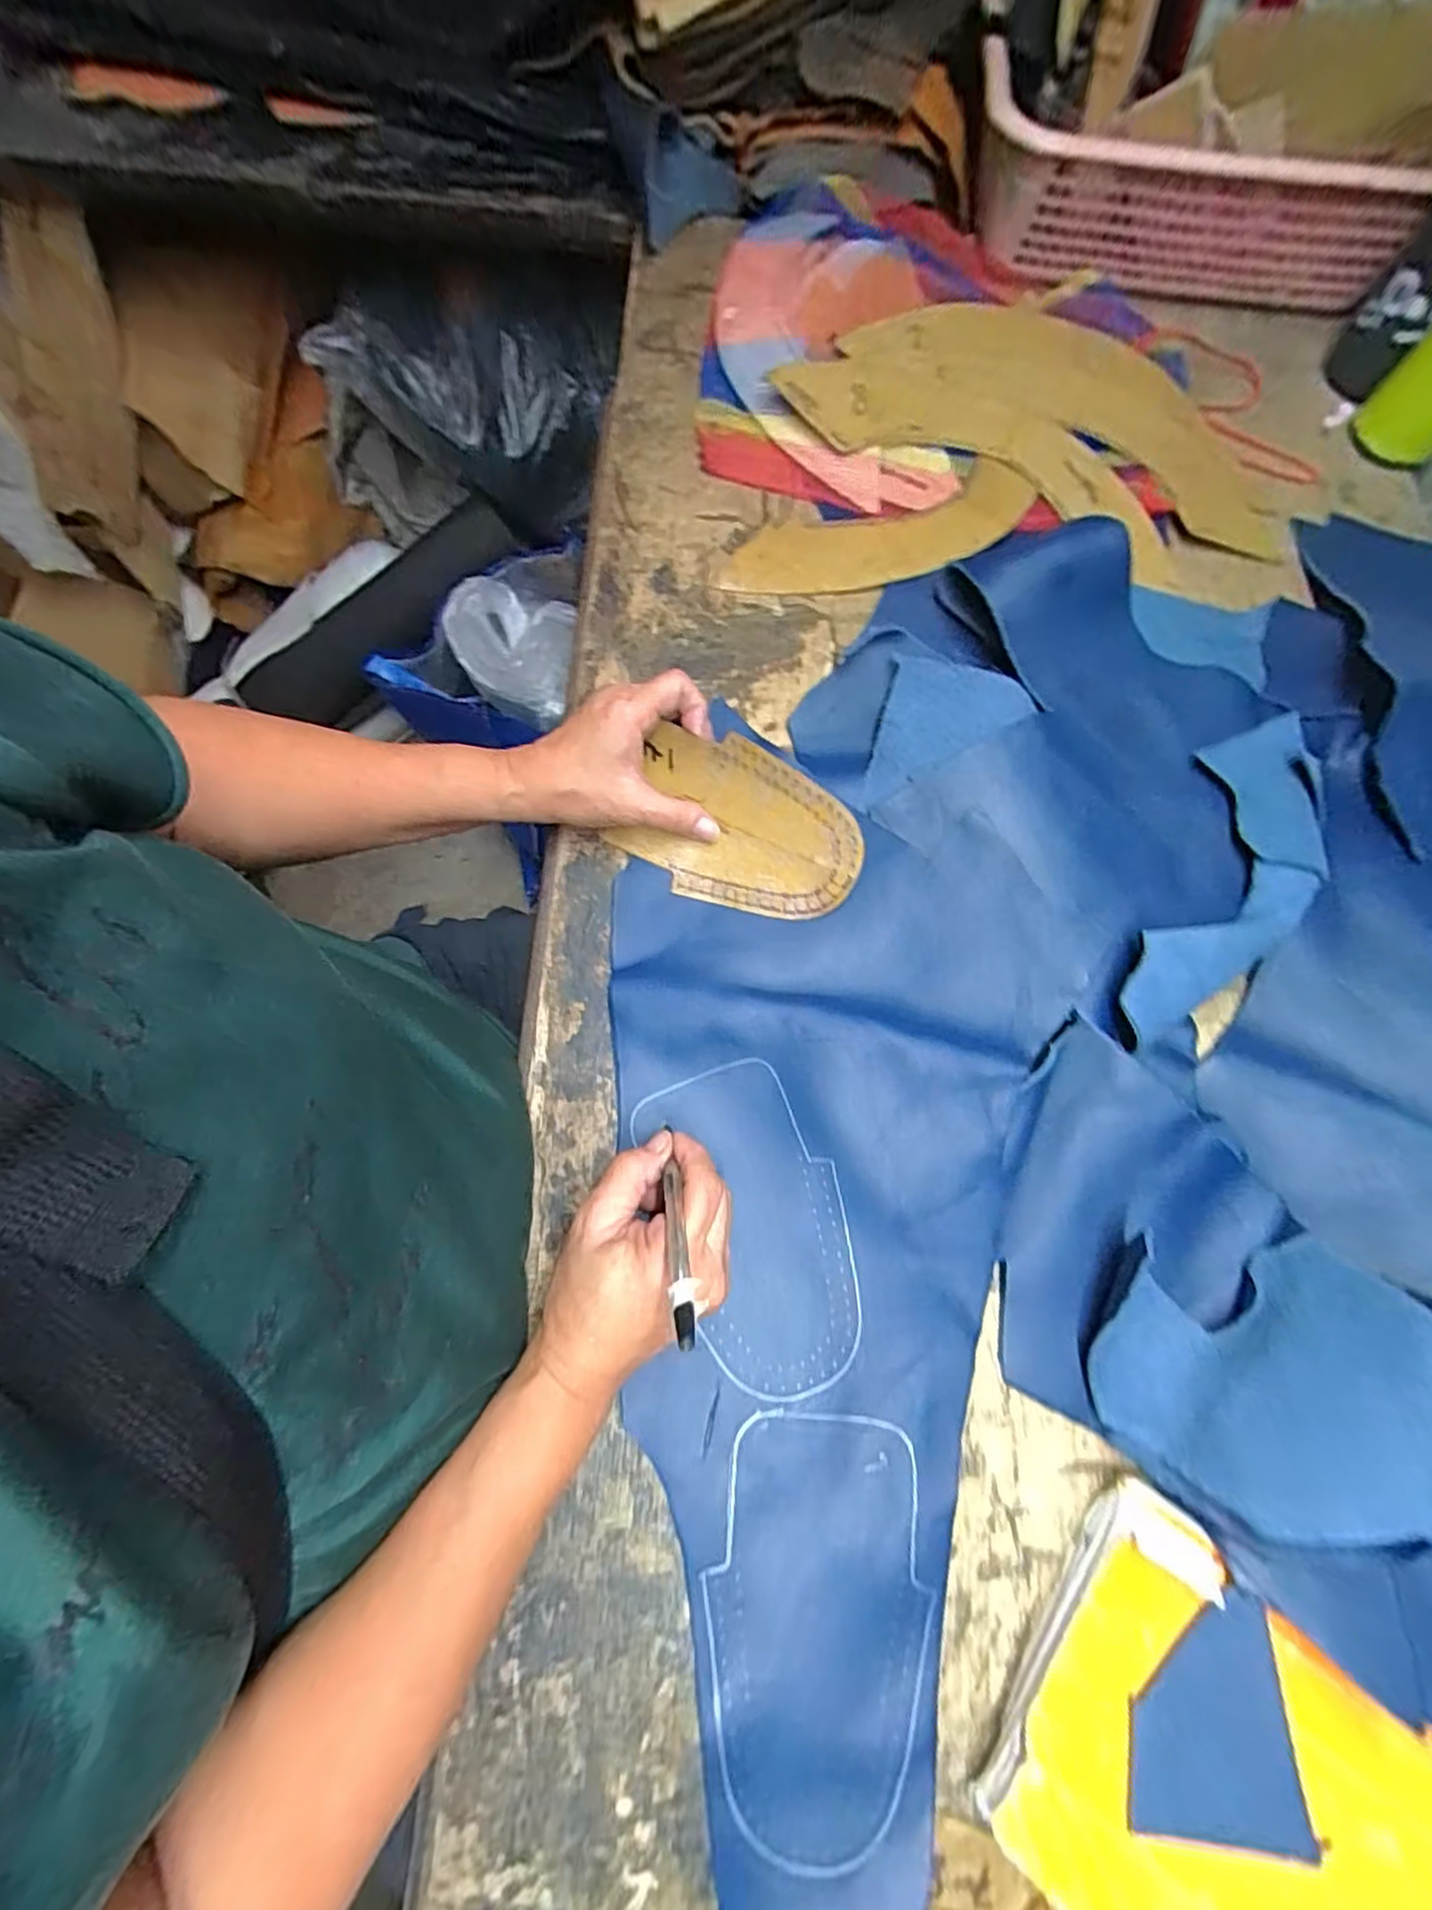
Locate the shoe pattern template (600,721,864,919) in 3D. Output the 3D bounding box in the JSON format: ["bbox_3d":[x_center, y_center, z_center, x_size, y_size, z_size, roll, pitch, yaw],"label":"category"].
[{"bbox_3d":[0.013,-0.071,0.392,0.136,0.014,0.088,31,107,11],"label":"shoe pattern template"}]

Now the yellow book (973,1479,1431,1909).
[{"bbox_3d":[0.228,0.355,0.272,0.227,0.027,0.139,38,77,10],"label":"yellow book"}]

